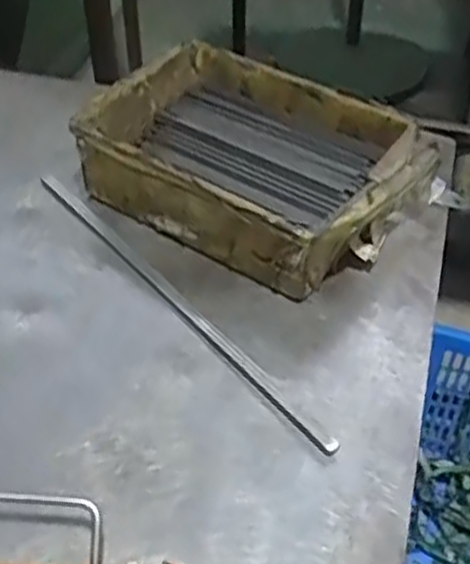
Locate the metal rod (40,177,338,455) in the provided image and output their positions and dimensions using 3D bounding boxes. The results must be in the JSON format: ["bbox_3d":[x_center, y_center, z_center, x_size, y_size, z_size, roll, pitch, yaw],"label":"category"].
[{"bbox_3d":[-0.051,0.009,0.604,0.009,0.006,0.356,-31,53,-28],"label":"metal rod"}]

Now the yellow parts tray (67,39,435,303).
[{"bbox_3d":[0.019,-0.104,0.658,0.242,0.076,0.179,25,50,22],"label":"yellow parts tray"}]

